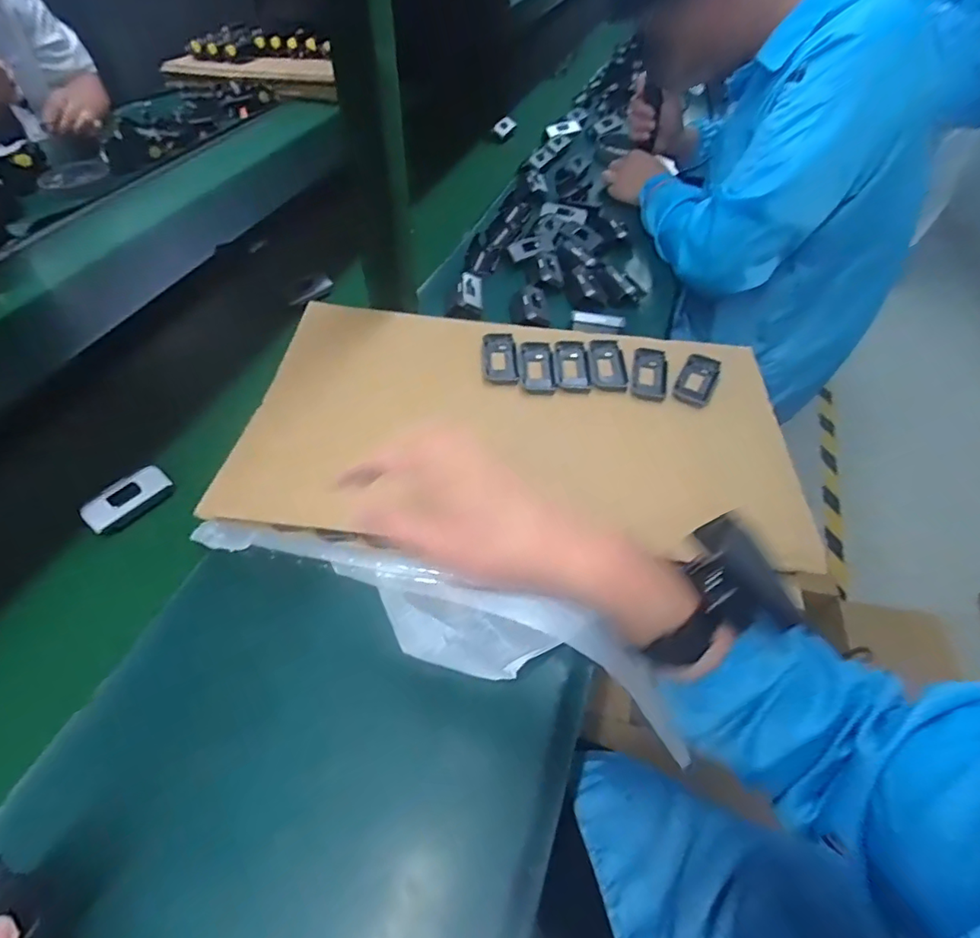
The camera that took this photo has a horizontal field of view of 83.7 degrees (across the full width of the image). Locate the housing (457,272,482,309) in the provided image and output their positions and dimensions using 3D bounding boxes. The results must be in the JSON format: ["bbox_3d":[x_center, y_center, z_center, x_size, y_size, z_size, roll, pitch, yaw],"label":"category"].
[{"bbox_3d":[-0.027,-0.239,0.736,0.032,0.013,0.078,0,50,-2],"label":"housing"}]

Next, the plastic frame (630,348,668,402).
[{"bbox_3d":[0.171,-0.103,0.586,0.036,0.007,0.079,11,50,7],"label":"plastic frame"}]

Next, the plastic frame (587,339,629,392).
[{"bbox_3d":[0.127,-0.113,0.594,0.037,0.009,0.080,1,50,-1],"label":"plastic frame"}]

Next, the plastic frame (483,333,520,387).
[{"bbox_3d":[0.011,-0.119,0.591,0.035,0.005,0.074,-3,56,-1],"label":"plastic frame"}]

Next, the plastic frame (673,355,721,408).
[{"bbox_3d":[0.219,-0.095,0.578,0.038,0.008,0.075,23,53,16],"label":"plastic frame"}]

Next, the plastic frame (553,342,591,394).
[{"bbox_3d":[0.088,-0.109,0.592,0.034,0.013,0.074,1,50,-1],"label":"plastic frame"}]

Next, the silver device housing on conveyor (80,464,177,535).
[{"bbox_3d":[-0.345,0.028,0.521,0.034,0.022,0.077,26,54,19],"label":"silver device housing on conveyor"}]

